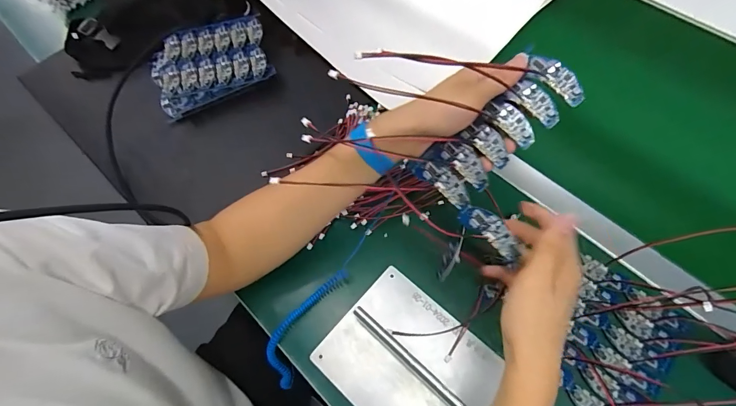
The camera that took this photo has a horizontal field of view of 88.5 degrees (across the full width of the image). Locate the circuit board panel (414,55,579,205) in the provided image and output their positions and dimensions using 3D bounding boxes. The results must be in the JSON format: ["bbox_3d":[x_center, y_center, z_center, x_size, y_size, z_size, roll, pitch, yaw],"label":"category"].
[{"bbox_3d":[0.117,-0.062,0.349,0.155,0.018,0.061,-42,66,19],"label":"circuit board panel"}]

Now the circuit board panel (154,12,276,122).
[{"bbox_3d":[-0.255,-0.221,0.609,0.191,0.039,0.149,-17,64,-5],"label":"circuit board panel"}]

